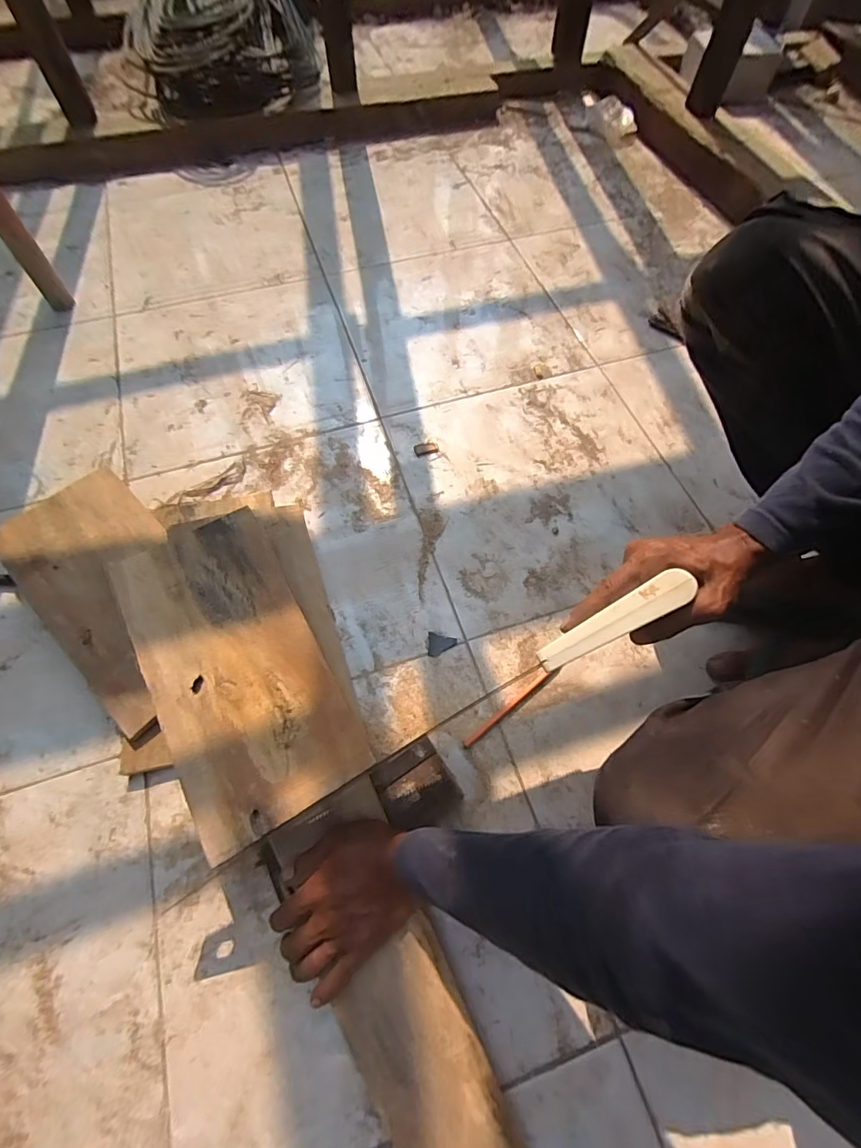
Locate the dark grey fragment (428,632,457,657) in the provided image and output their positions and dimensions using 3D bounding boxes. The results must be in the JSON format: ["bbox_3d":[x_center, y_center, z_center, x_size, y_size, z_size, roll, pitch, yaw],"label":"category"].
[{"bbox_3d":[0.016,0.089,0.592,0.036,0.004,0.030,1,64,0],"label":"dark grey fragment"}]

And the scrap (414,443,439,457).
[{"bbox_3d":[-0.007,-0.196,0.734,0.037,0.004,0.022,-14,65,-7],"label":"scrap"}]

